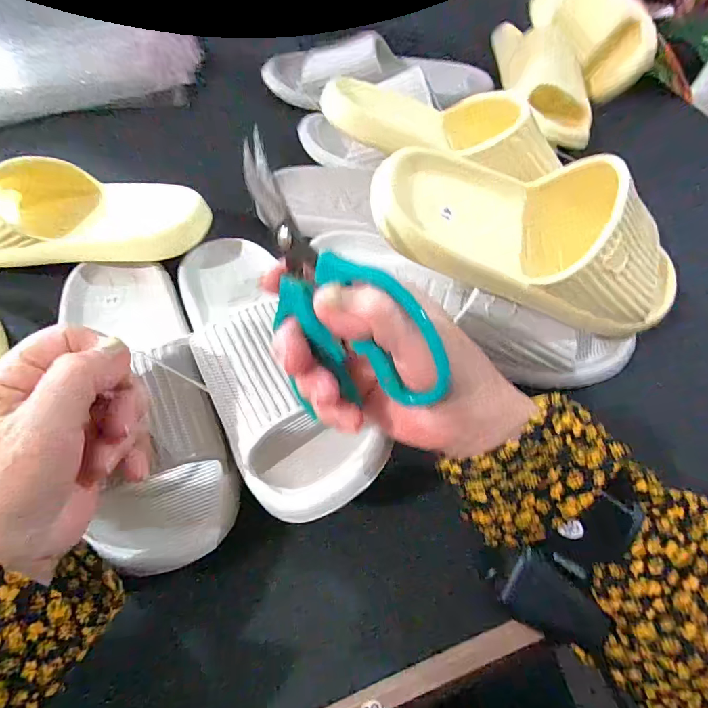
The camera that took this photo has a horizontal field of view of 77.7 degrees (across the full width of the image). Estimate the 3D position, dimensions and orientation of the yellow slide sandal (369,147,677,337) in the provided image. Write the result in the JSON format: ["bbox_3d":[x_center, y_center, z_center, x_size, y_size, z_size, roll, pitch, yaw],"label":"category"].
[{"bbox_3d":[0.145,-0.085,0.316,0.264,0.083,0.110,17,67,-14],"label":"yellow slide sandal"}]

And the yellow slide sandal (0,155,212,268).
[{"bbox_3d":[-0.246,-0.118,0.378,0.237,0.071,0.089,-2,59,-4],"label":"yellow slide sandal"}]

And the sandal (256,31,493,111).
[{"bbox_3d":[0.027,-0.361,0.551,0.260,0.067,0.108,-18,61,-13],"label":"sandal"}]

